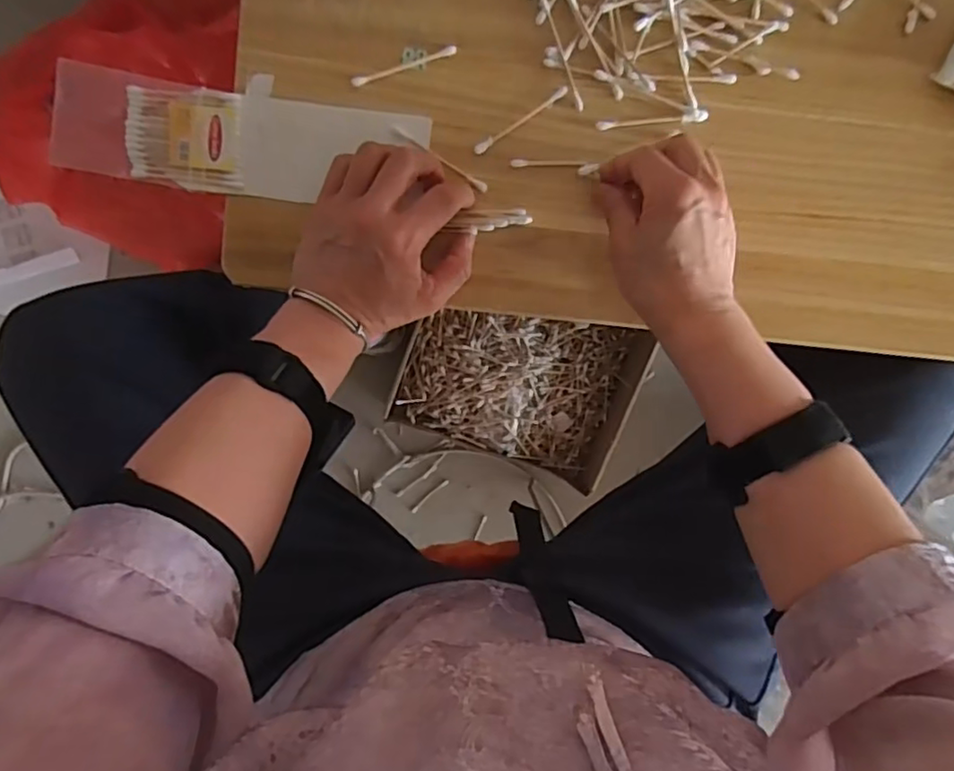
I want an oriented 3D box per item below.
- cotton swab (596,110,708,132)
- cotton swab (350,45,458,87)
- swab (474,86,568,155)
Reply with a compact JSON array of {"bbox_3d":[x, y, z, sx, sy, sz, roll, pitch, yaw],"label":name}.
[{"bbox_3d":[0.118,-0.178,0.419,0.074,0.004,0.007,-6,94,-2],"label":"cotton swab"},{"bbox_3d":[-0.048,-0.213,0.416,0.073,0.004,0.007,-18,94,-1],"label":"cotton swab"},{"bbox_3d":[0.030,-0.178,0.420,0.073,0.004,0.007,-34,94,0],"label":"swab"}]

